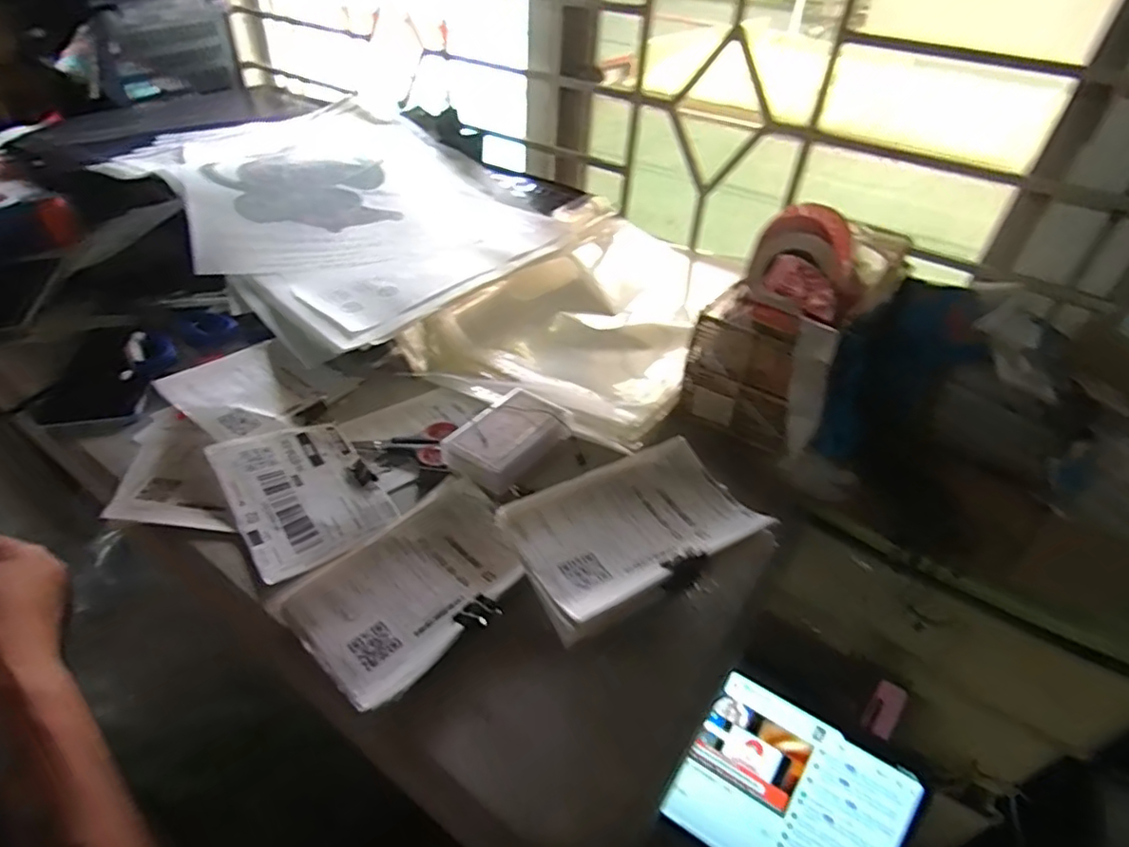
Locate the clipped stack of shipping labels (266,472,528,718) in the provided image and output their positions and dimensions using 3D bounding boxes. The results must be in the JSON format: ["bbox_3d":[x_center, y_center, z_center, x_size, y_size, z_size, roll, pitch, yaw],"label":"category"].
[{"bbox_3d":[-0.100,0.109,0.406,0.150,0.018,0.113,-31,51,-34],"label":"clipped stack of shipping labels"}]

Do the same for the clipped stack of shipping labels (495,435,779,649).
[{"bbox_3d":[0.045,0.066,0.389,0.159,0.019,0.105,-20,46,-25],"label":"clipped stack of shipping labels"}]

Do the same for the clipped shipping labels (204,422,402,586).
[{"bbox_3d":[-0.206,0.050,0.472,0.103,0.017,0.154,-25,48,-29],"label":"clipped shipping labels"}]

